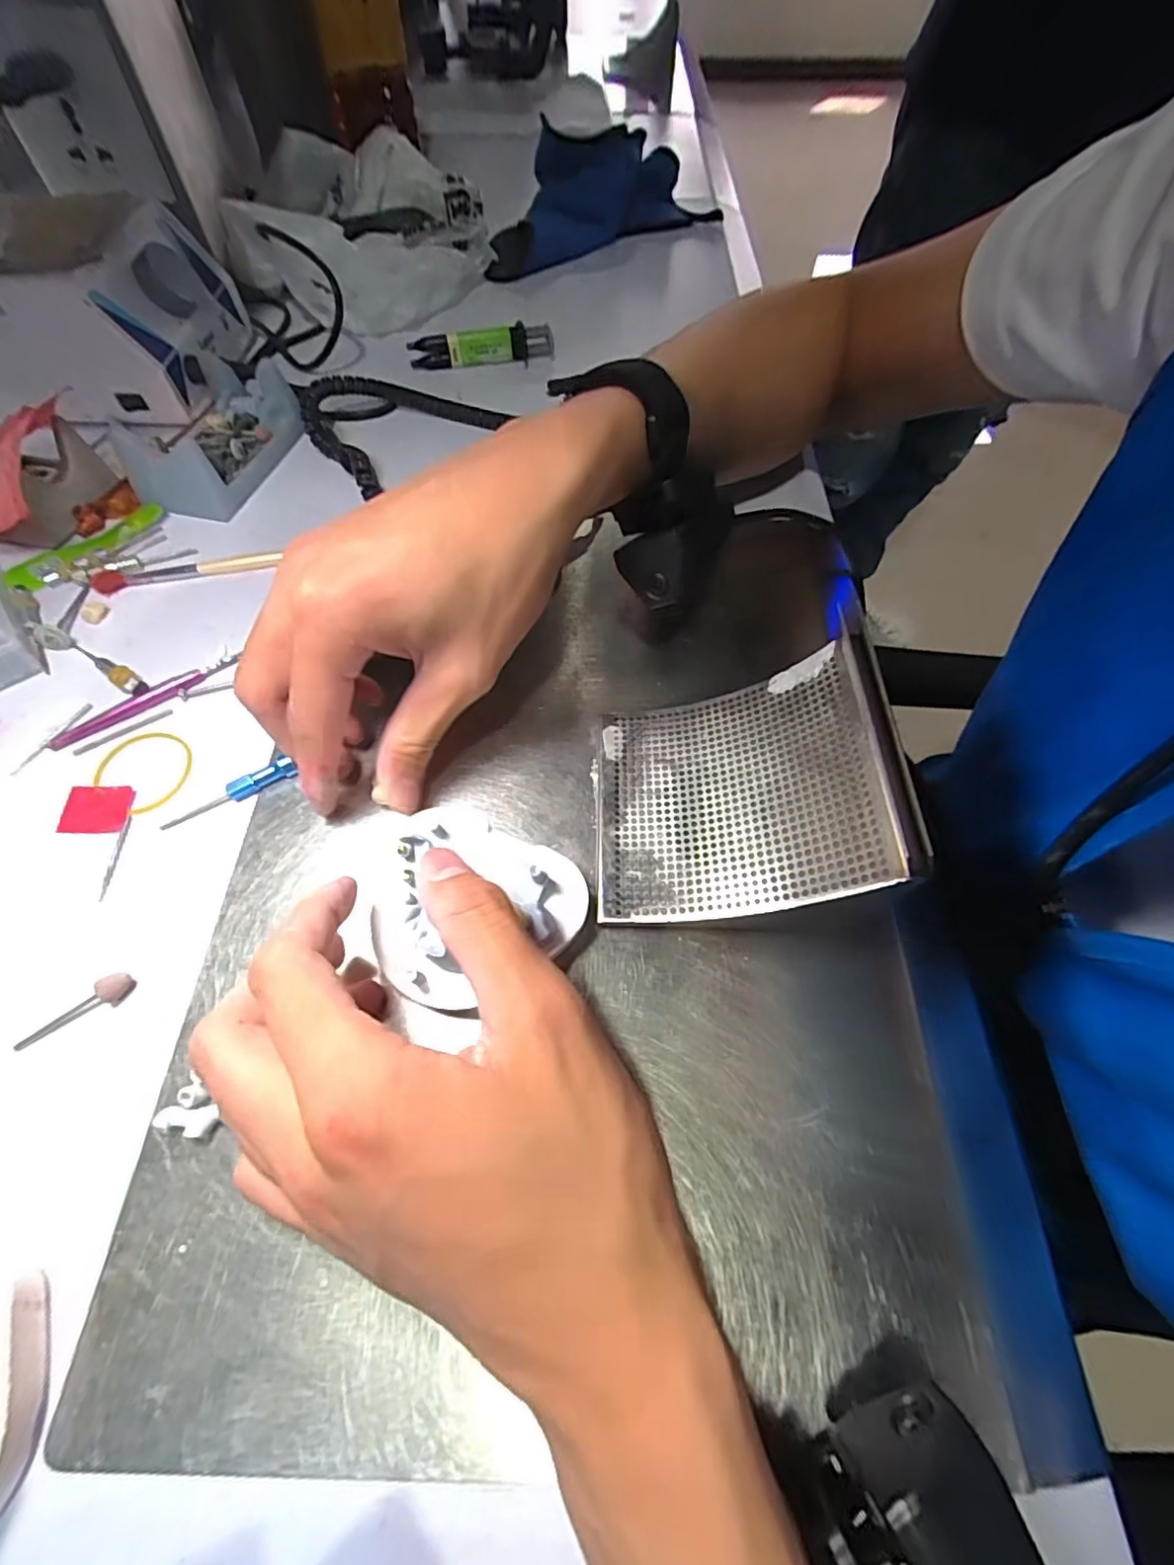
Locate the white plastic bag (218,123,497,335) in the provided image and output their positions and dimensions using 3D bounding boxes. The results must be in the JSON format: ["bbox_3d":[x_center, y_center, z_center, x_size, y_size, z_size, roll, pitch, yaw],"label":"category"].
[{"bbox_3d":[-0.184,-0.475,0.492,0.194,0.055,0.301,-9,60,-6],"label":"white plastic bag"}]

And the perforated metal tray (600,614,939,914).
[{"bbox_3d":[0.058,0.001,0.229,0.114,0.015,0.096,-16,57,26],"label":"perforated metal tray"}]

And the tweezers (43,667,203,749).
[{"bbox_3d":[-0.215,-0.034,0.279,0.069,0.005,0.010,-31,65,-17],"label":"tweezers"}]

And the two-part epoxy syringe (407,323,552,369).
[{"bbox_3d":[-0.075,-0.313,0.429,0.102,0.028,0.010,-11,61,-7],"label":"two-part epoxy syringe"}]

